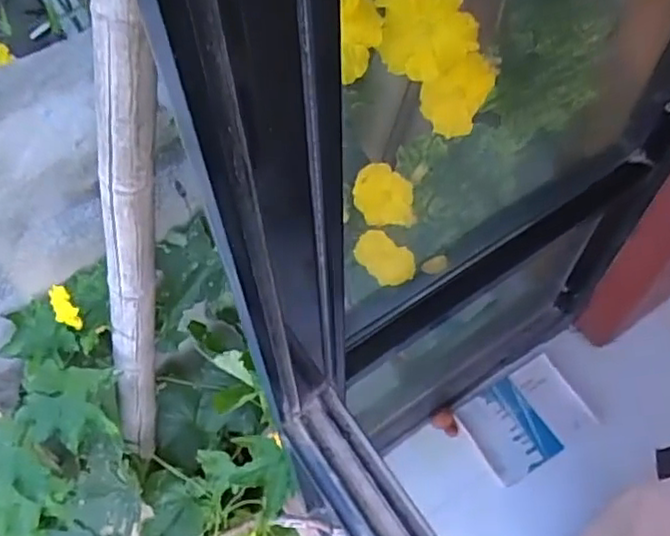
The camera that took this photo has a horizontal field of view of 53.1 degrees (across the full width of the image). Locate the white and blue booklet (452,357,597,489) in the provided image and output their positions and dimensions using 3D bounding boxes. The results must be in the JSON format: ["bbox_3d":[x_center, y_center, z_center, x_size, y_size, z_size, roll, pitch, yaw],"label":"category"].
[{"bbox_3d":[0.414,0.320,1.459,0.268,0.018,0.201,-28,63,-15],"label":"white and blue booklet"}]

